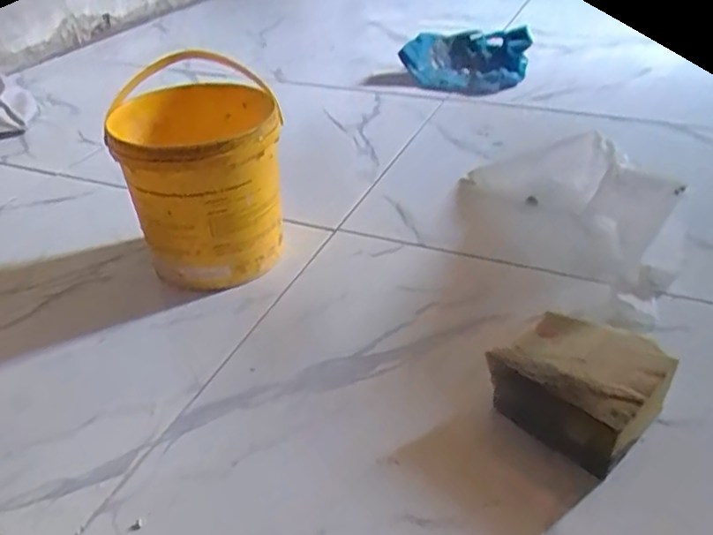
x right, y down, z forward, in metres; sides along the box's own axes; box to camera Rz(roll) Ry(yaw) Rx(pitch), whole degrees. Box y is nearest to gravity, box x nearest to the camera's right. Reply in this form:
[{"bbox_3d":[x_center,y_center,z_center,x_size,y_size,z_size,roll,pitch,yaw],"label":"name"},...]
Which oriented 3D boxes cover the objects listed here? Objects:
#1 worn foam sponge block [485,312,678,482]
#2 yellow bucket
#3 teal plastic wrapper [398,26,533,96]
[{"bbox_3d":[0.201,0.105,0.556,0.115,0.068,0.126,-28,42,-31],"label":"worn foam sponge block"},{"bbox_3d":[-0.183,-0.099,0.761,0.185,0.199,0.211,-14,36,-14],"label":"yellow bucket"},{"bbox_3d":[0.208,-0.403,1.219,0.246,0.078,0.170,7,36,15],"label":"teal plastic wrapper"}]

